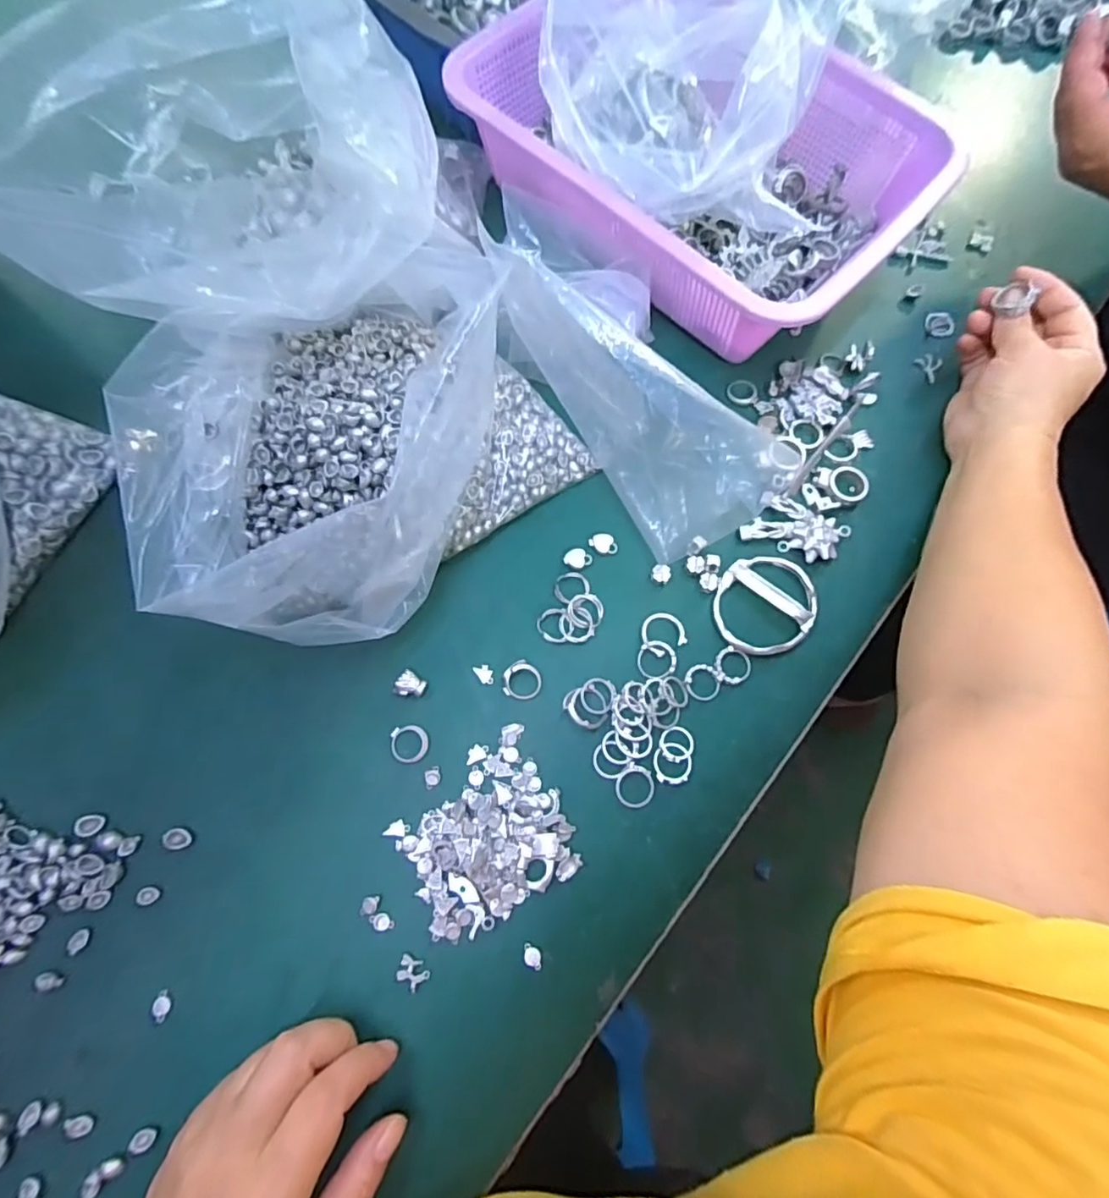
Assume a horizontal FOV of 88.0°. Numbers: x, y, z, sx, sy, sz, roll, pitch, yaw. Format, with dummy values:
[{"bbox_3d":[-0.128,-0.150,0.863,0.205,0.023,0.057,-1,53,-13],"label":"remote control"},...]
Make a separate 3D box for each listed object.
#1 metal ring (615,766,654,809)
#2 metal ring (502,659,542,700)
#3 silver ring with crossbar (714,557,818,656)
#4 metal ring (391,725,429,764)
[{"bbox_3d":[0.045,0.104,0.318,0.021,0.004,0.023,1,73,-3],"label":"metal ring"},{"bbox_3d":[-0.019,0.048,0.333,0.021,0.007,0.022,1,73,-3],"label":"metal ring"},{"bbox_3d":[0.129,0.003,0.351,0.059,0.005,0.065,25,73,5],"label":"silver ring with crossbar"},{"bbox_3d":[-0.082,0.082,0.323,0.021,0.004,0.021,1,73,-3],"label":"metal ring"}]

